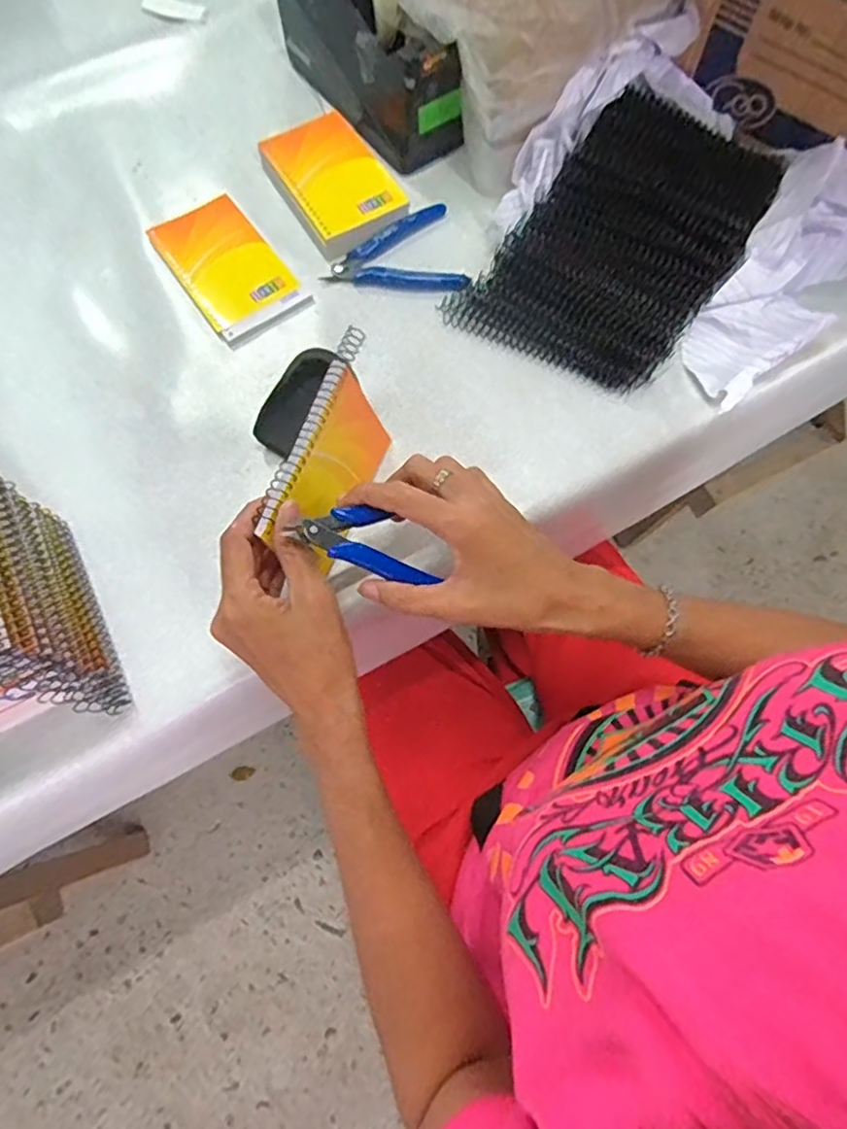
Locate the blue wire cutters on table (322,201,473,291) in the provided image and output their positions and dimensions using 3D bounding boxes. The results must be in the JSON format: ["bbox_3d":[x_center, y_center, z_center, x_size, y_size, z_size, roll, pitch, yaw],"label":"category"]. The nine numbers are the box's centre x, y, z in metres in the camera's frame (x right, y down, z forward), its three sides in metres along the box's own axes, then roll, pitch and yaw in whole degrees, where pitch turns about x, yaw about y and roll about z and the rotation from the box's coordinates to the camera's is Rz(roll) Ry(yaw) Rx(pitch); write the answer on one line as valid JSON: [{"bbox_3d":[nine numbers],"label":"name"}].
[{"bbox_3d":[-0.019,-0.275,0.540,0.114,0.010,0.092,6,71,4],"label":"blue wire cutters on table"}]

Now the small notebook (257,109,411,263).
[{"bbox_3d":[-0.077,-0.336,0.554,0.086,0.024,0.133,-32,73,-9],"label":"small notebook"}]

